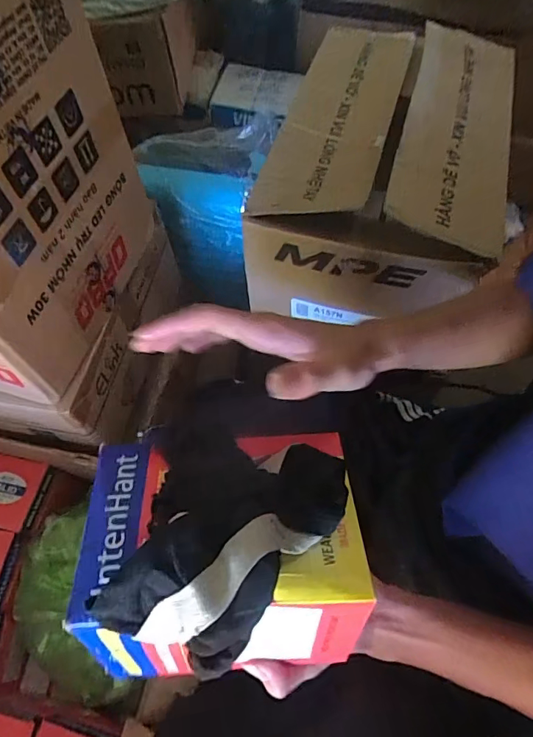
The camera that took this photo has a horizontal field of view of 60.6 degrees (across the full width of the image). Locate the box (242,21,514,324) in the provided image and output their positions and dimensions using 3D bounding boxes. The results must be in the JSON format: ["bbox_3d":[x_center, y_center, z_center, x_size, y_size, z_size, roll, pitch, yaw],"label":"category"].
[{"bbox_3d":[0.167,-0.307,0.684,0.286,0.190,0.464,15,63,9],"label":"box"}]

